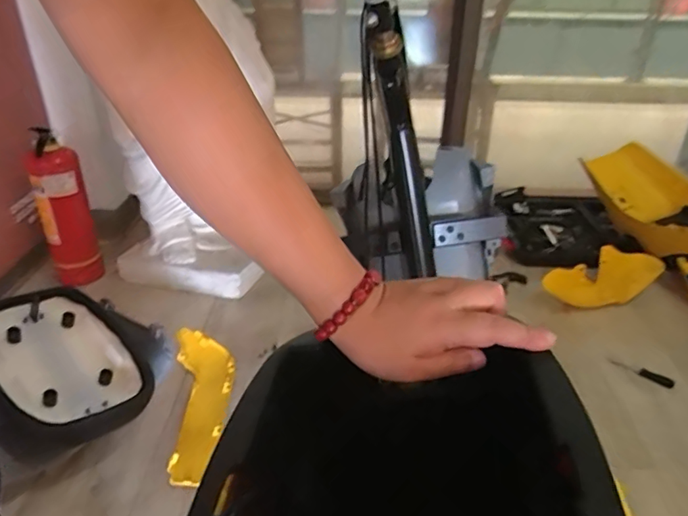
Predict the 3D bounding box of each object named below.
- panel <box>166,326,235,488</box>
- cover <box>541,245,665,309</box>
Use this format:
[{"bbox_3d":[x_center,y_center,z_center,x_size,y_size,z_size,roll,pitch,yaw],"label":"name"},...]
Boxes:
[{"bbox_3d":[-0.318,0.321,1.199,0.135,0.043,0.441,10,31,-20],"label":"panel"},{"bbox_3d":[0.790,0.064,1.617,0.048,0.310,0.165,7,57,-56],"label":"cover"}]

